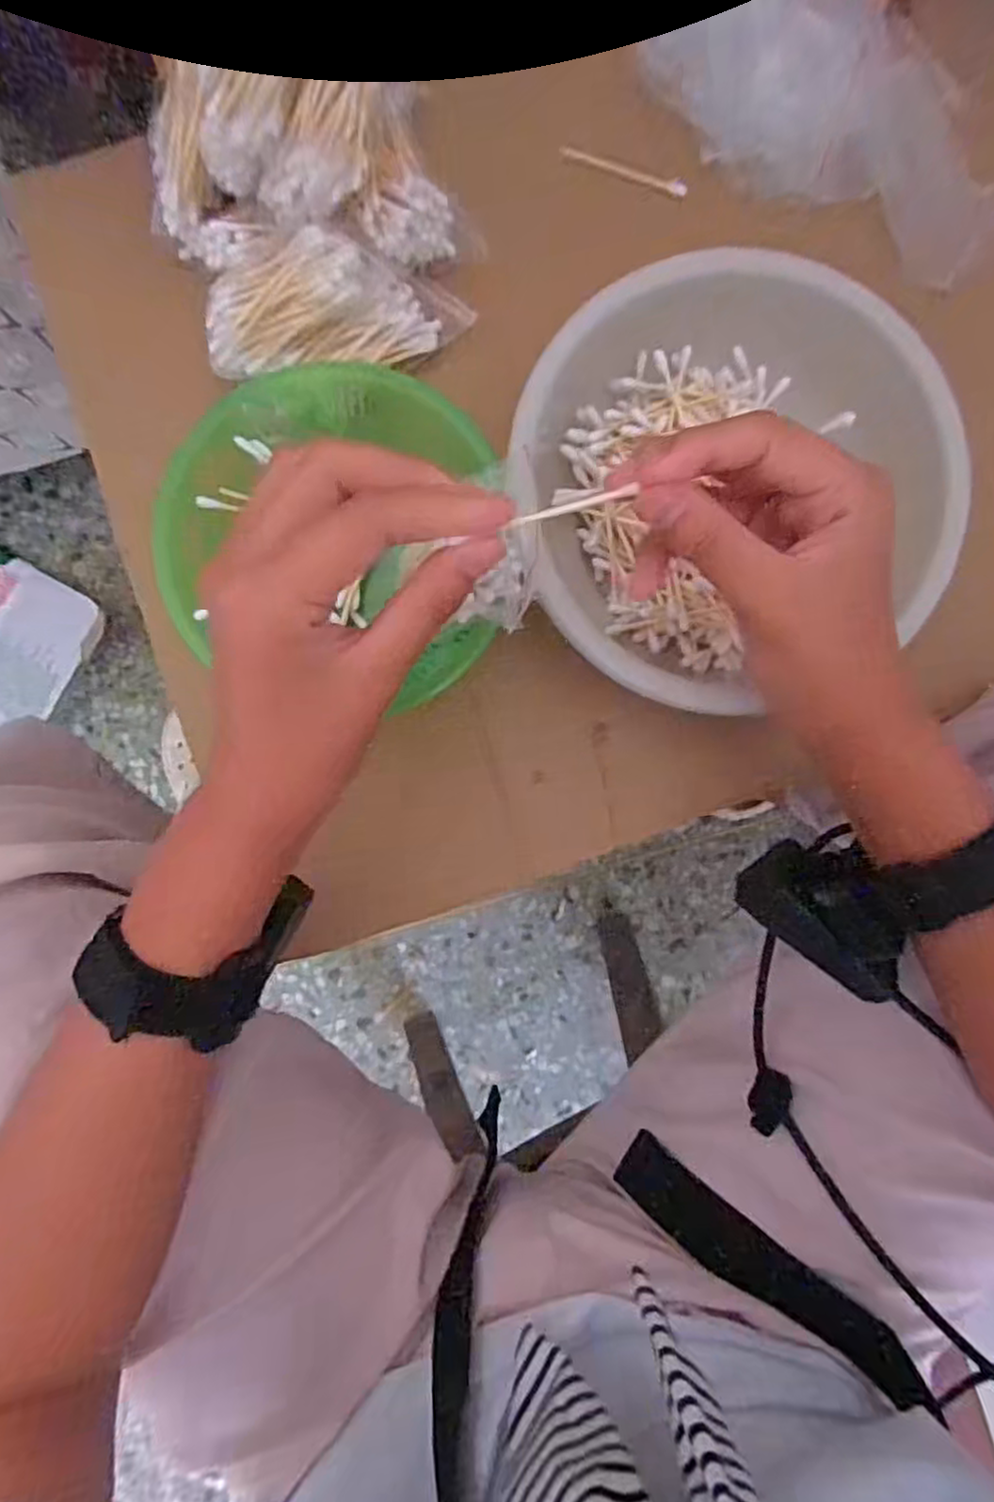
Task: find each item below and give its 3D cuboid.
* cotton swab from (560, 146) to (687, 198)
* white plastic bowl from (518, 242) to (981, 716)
[{"bbox_3d":[0.067,-0.305,0.362,0.068,0.006,0.007,15,87,-1],"label":"cotton swab"},{"bbox_3d":[0.102,-0.117,0.320,0.191,0.064,0.182,0,87,-2],"label":"white plastic bowl"}]

